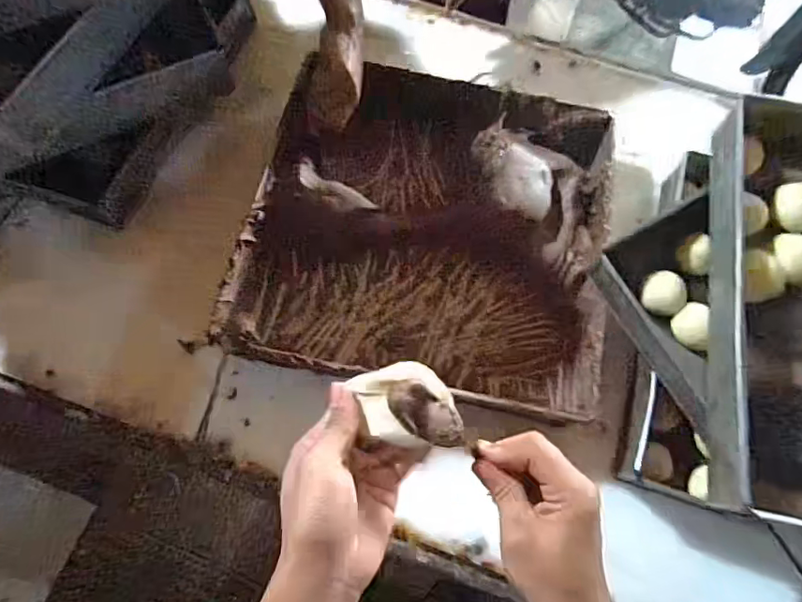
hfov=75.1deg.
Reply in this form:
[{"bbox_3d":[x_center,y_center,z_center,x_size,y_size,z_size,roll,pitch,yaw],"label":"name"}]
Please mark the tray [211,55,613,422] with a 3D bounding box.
[{"bbox_3d":[0.037,-0.091,0.645,0.411,0.077,0.408,11,70,3],"label":"tray"}]

